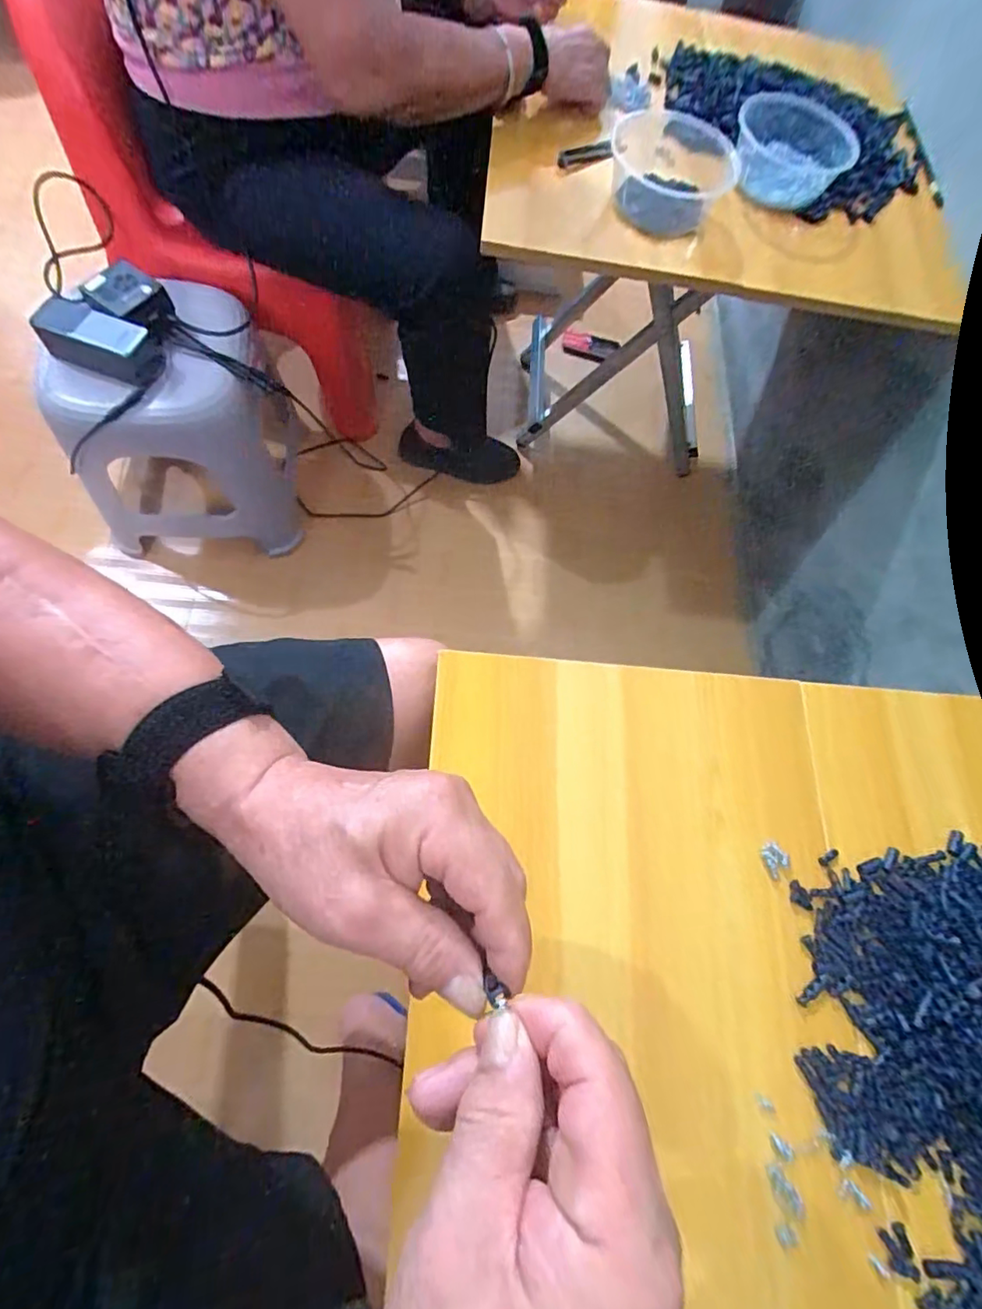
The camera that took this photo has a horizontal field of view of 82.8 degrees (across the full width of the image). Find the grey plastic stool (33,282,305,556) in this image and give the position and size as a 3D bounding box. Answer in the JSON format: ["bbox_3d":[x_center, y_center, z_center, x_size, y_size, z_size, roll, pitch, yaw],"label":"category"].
[{"bbox_3d":[-0.472,-0.364,0.906,0.291,0.356,0.293,-1,70,-8],"label":"grey plastic stool"}]

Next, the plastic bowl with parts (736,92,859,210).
[{"bbox_3d":[0.358,-0.597,0.668,0.141,0.056,0.141,2,70,-7],"label":"plastic bowl with parts"}]

